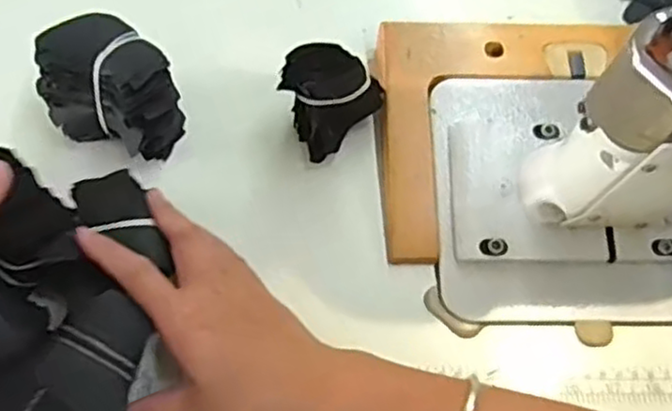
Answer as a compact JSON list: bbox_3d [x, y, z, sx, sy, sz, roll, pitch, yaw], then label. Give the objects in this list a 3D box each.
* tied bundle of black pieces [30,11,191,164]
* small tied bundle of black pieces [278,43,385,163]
[{"bbox_3d":[-0.147,-0.079,0.480,0.093,0.075,0.066,20,61,10],"label":"tied bundle of black pieces"},{"bbox_3d":[0.000,-0.077,0.486,0.066,0.077,0.039,-38,68,-21],"label":"small tied bundle of black pieces"}]

